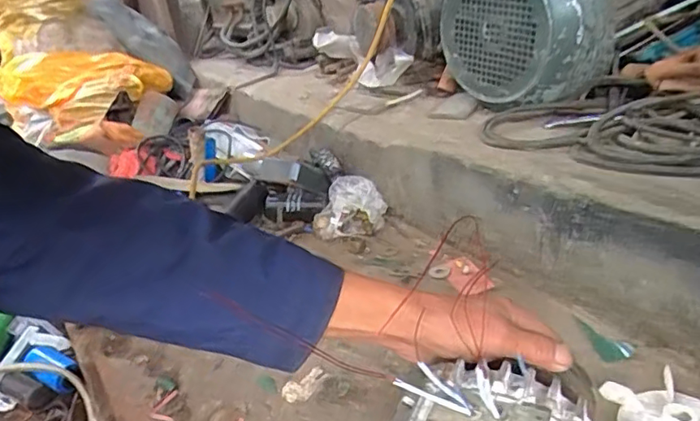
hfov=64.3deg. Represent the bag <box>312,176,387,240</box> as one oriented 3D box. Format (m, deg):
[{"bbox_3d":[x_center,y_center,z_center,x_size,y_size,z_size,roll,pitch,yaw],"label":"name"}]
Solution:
[{"bbox_3d":[-0.002,-0.005,0.943,0.123,0.077,0.070,-5,26,6],"label":"bag"}]

